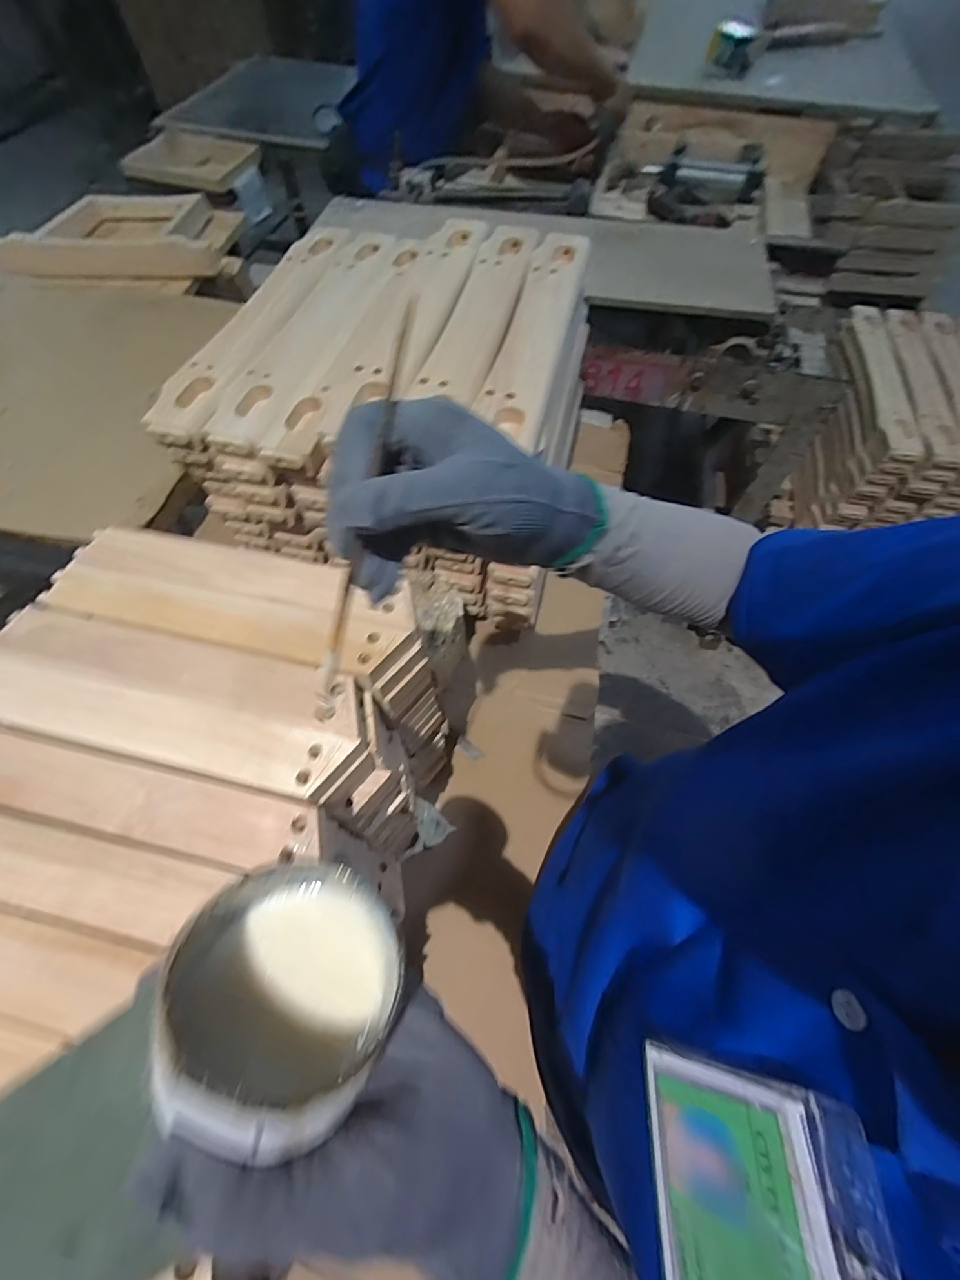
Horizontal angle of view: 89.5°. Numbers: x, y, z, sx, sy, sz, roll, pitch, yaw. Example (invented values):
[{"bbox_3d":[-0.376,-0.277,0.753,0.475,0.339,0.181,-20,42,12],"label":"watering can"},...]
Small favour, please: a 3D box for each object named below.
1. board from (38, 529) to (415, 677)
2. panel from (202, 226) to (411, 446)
[{"bbox_3d":[-0.197,-0.037,0.380,0.284,0.014,0.087,12,62,6],"label":"board"},{"bbox_3d":[-0.211,-0.420,0.631,0.080,0.020,0.484,12,62,6],"label":"panel"}]

